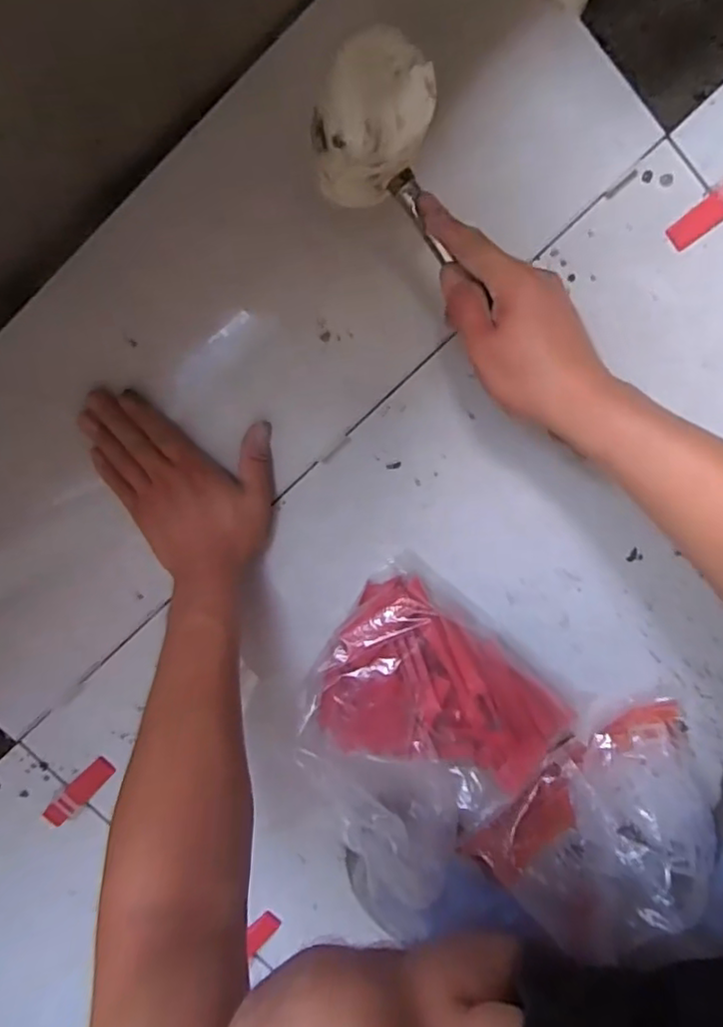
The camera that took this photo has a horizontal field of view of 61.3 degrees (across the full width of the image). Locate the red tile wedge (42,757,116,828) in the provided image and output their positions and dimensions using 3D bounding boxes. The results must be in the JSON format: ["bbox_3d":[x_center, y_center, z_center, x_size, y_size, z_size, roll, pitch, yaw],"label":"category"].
[{"bbox_3d":[-0.257,0.254,0.554,0.023,0.010,0.072,45,82,-7],"label":"red tile wedge"}]

